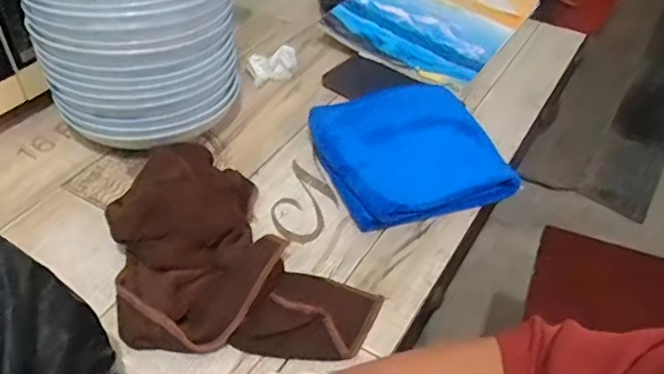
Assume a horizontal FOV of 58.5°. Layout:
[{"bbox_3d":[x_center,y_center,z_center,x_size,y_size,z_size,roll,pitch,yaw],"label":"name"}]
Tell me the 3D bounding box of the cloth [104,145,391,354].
[{"bbox_3d":[-0.075,0.045,0.513,0.223,0.044,0.201,3,45,0],"label":"cloth"}]

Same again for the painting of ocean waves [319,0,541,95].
[{"bbox_3d":[0.144,-0.242,0.832,0.212,0.038,0.286,29,48,15],"label":"painting of ocean waves"}]

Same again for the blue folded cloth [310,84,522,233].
[{"bbox_3d":[0.078,-0.041,0.609,0.168,0.027,0.175,-14,47,-17],"label":"blue folded cloth"}]

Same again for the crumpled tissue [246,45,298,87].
[{"bbox_3d":[-0.074,-0.153,0.718,0.056,0.045,0.035,-7,46,-11],"label":"crumpled tissue"}]

